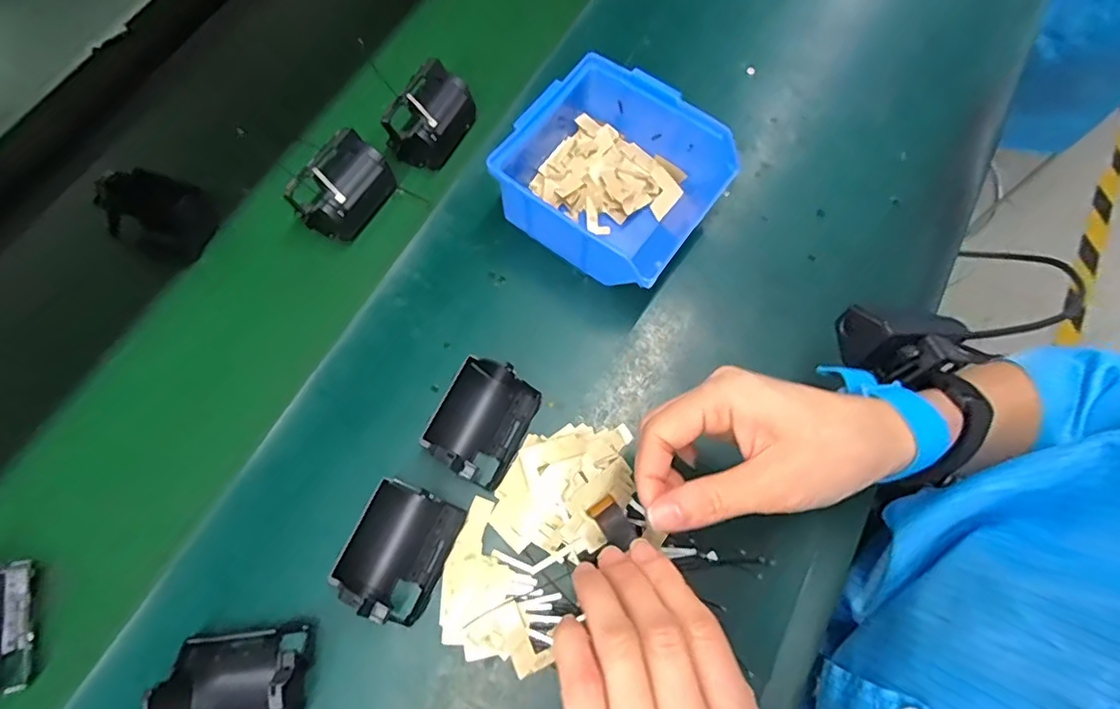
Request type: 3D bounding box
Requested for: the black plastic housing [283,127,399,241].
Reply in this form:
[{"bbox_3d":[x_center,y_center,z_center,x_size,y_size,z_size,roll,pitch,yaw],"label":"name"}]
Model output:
[{"bbox_3d":[-0.157,-0.120,0.424,0.042,0.052,0.069,30,73,11],"label":"black plastic housing"}]

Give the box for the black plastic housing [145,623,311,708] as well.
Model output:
[{"bbox_3d":[-0.172,0.177,0.304,0.075,0.040,0.052,-6,70,-2],"label":"black plastic housing"}]

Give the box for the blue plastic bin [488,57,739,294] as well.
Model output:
[{"bbox_3d":[0.034,-0.126,0.405,0.140,0.067,0.121,30,73,10],"label":"blue plastic bin"}]

